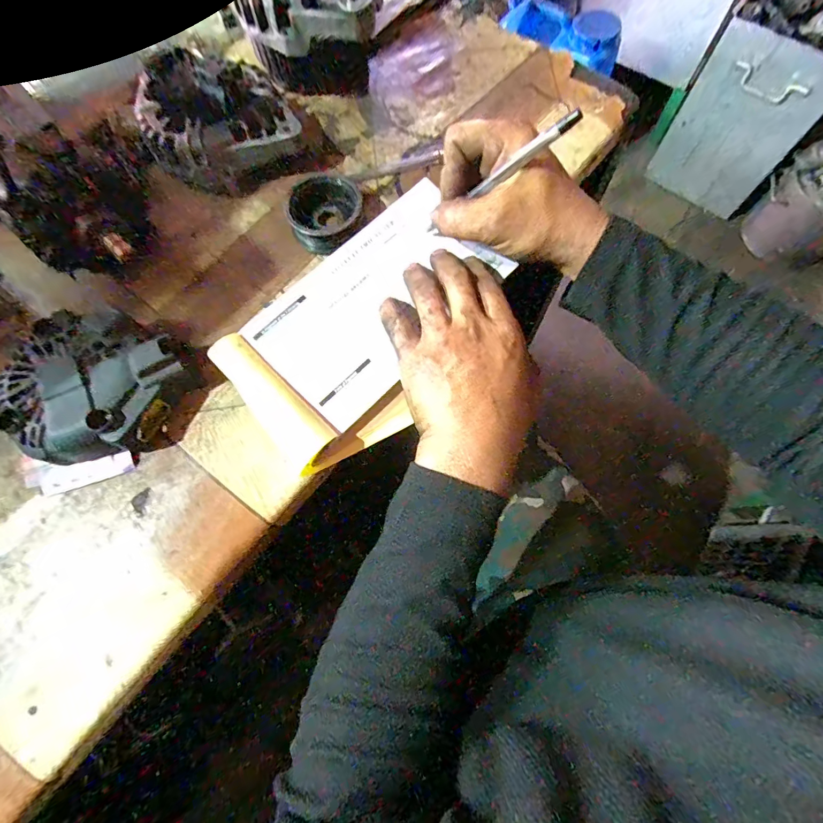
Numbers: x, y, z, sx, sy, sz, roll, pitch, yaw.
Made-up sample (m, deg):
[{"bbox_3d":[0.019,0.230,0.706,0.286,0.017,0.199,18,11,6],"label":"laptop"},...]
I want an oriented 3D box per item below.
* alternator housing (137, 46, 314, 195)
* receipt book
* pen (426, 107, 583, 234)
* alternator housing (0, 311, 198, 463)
[{"bbox_3d":[-0.168,-0.252,0.359,0.120,0.067,0.126,-33,74,-9],"label":"alternator housing"},{"bbox_3d":[-0.027,-0.069,0.324,0.229,0.017,0.132,-44,85,-11],"label":"receipt book"},{"bbox_3d":[0.056,-0.159,0.290,0.008,0.131,0.005,17,68,-35],"label":"pen"},{"bbox_3d":[-0.228,-0.016,0.299,0.124,0.040,0.108,13,73,6],"label":"alternator housing"}]

